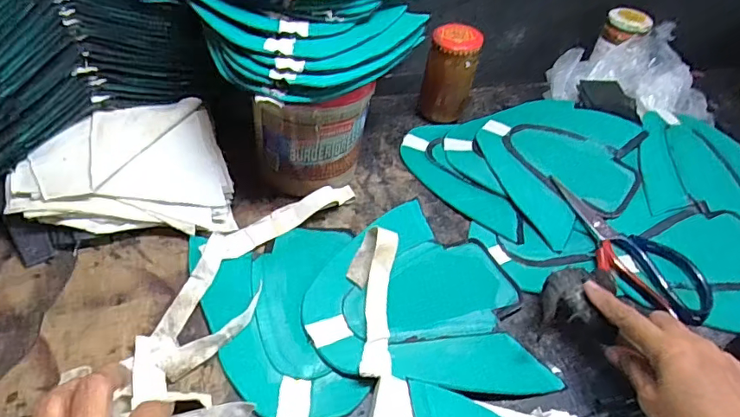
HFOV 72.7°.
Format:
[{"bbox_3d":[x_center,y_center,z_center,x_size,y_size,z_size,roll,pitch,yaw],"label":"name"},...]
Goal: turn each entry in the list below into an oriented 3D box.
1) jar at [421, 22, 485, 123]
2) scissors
[{"bbox_3d":[0.100,-0.164,0.629,0.058,0.116,0.049,15,45,5],"label":"jar"},{"bbox_3d":[0.257,0.038,0.507,0.066,0.020,0.183,-25,59,-28],"label":"scissors"}]

